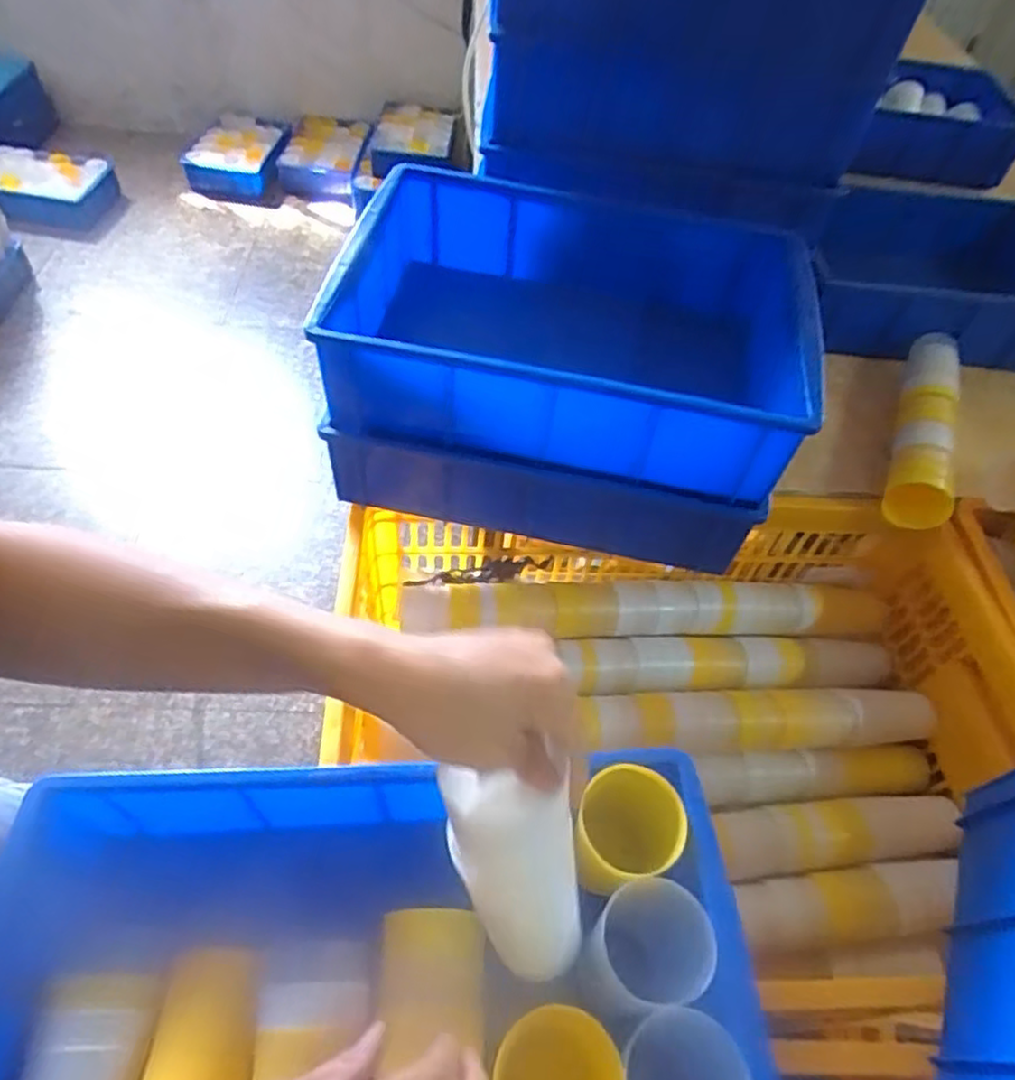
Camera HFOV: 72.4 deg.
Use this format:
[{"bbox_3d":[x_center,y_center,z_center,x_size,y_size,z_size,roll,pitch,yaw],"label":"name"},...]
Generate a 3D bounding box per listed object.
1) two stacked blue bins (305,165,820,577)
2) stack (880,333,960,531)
[{"bbox_3d":[0.067,-0.173,0.684,0.437,0.200,0.306,14,53,4],"label":"two stacked blue bins"},{"bbox_3d":[0.474,-0.139,0.795,0.065,0.061,0.307,22,54,10],"label":"stack"}]

